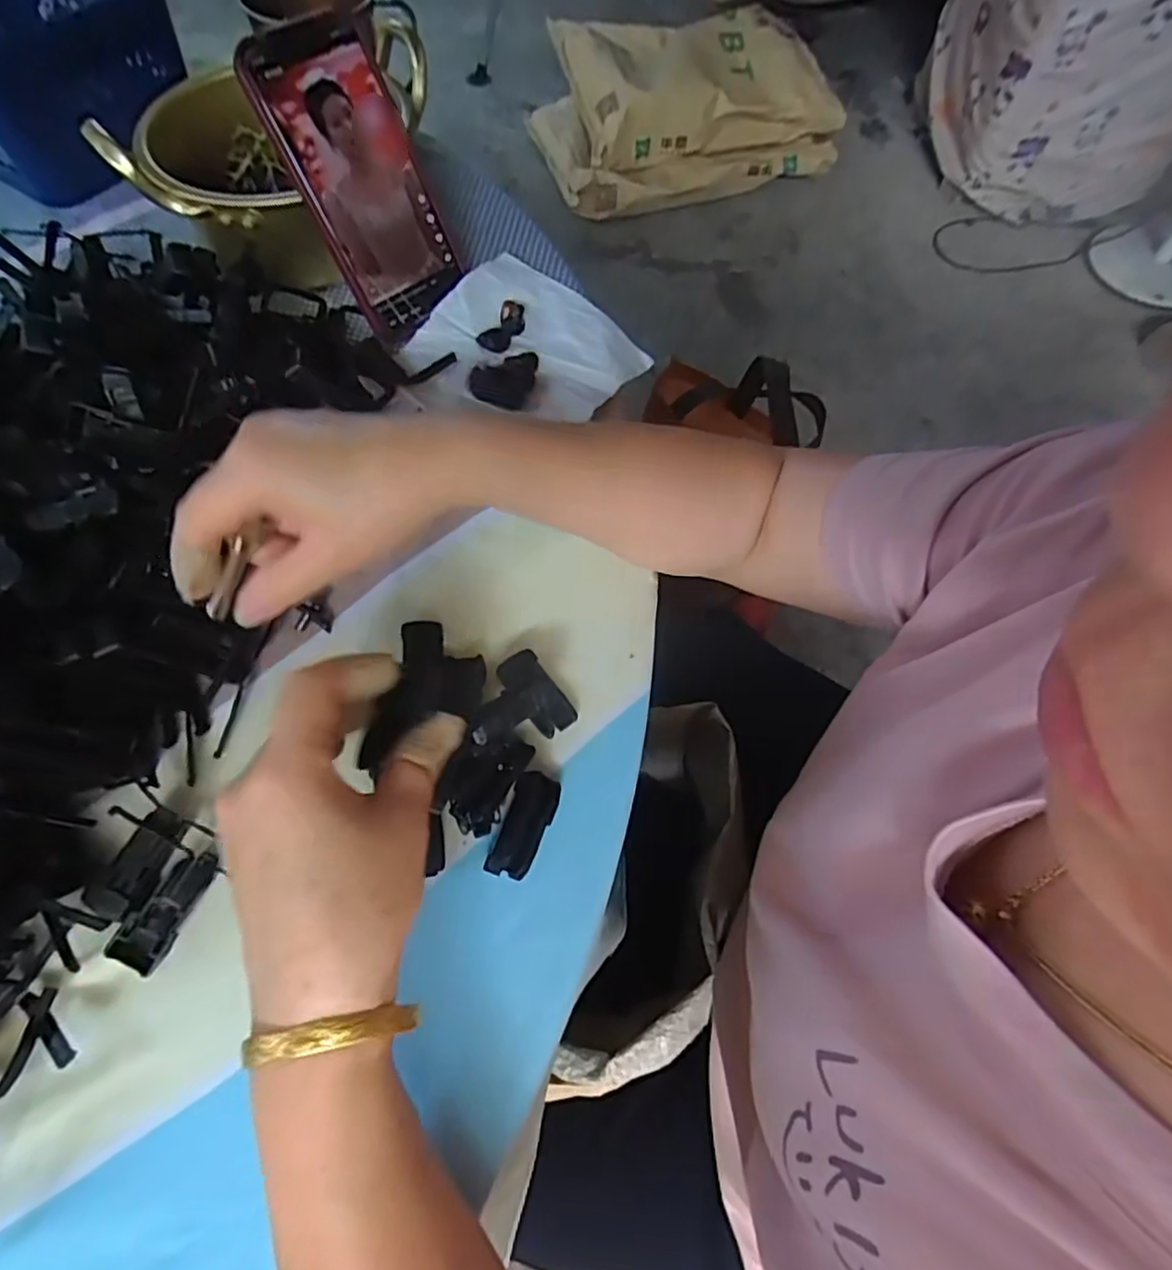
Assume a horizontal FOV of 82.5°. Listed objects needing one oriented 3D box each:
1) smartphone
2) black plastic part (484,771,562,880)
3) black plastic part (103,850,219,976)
[{"bbox_3d":[-0.132,-0.272,0.404,0.079,0.154,0.015,-39,35,-19],"label":"smartphone"},{"bbox_3d":[-0.028,0.086,0.304,0.020,0.014,0.046,20,65,7],"label":"black plastic part"},{"bbox_3d":[-0.175,0.113,0.278,0.019,0.010,0.049,23,65,9],"label":"black plastic part"}]

